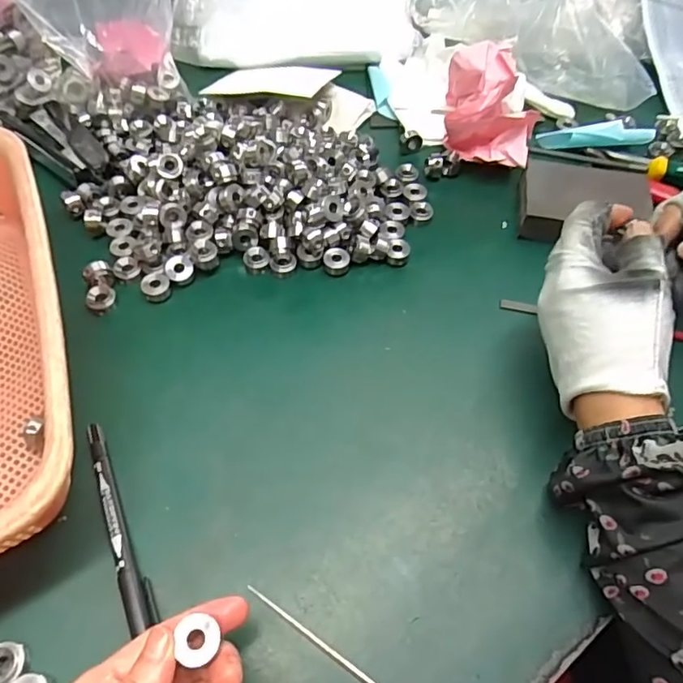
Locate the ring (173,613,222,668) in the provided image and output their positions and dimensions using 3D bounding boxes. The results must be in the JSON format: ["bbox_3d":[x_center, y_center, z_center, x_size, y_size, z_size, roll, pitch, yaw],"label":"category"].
[{"bbox_3d":[-0.060,0.124,0.233,0.017,0.005,0.018,7,57,1],"label":"ring"}]

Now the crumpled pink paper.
[{"bbox_3d":[0.124,-0.194,0.473,0.073,0.073,0.089,9,57,2],"label":"crumpled pink paper"}]

